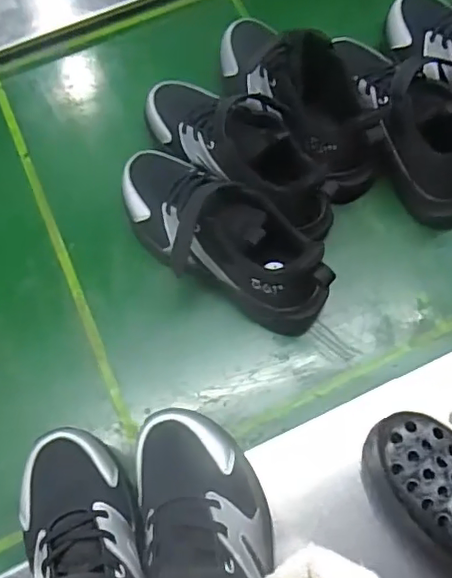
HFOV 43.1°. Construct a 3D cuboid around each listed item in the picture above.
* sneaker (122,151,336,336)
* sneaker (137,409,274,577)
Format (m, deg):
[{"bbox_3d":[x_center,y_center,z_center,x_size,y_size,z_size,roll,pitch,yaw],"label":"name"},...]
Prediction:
[{"bbox_3d":[-0.013,-0.053,0.577,0.255,0.104,0.104,34,72,14],"label":"sneaker"},{"bbox_3d":[-0.009,0.207,0.420,0.100,0.100,0.244,-15,54,-5],"label":"sneaker"}]

